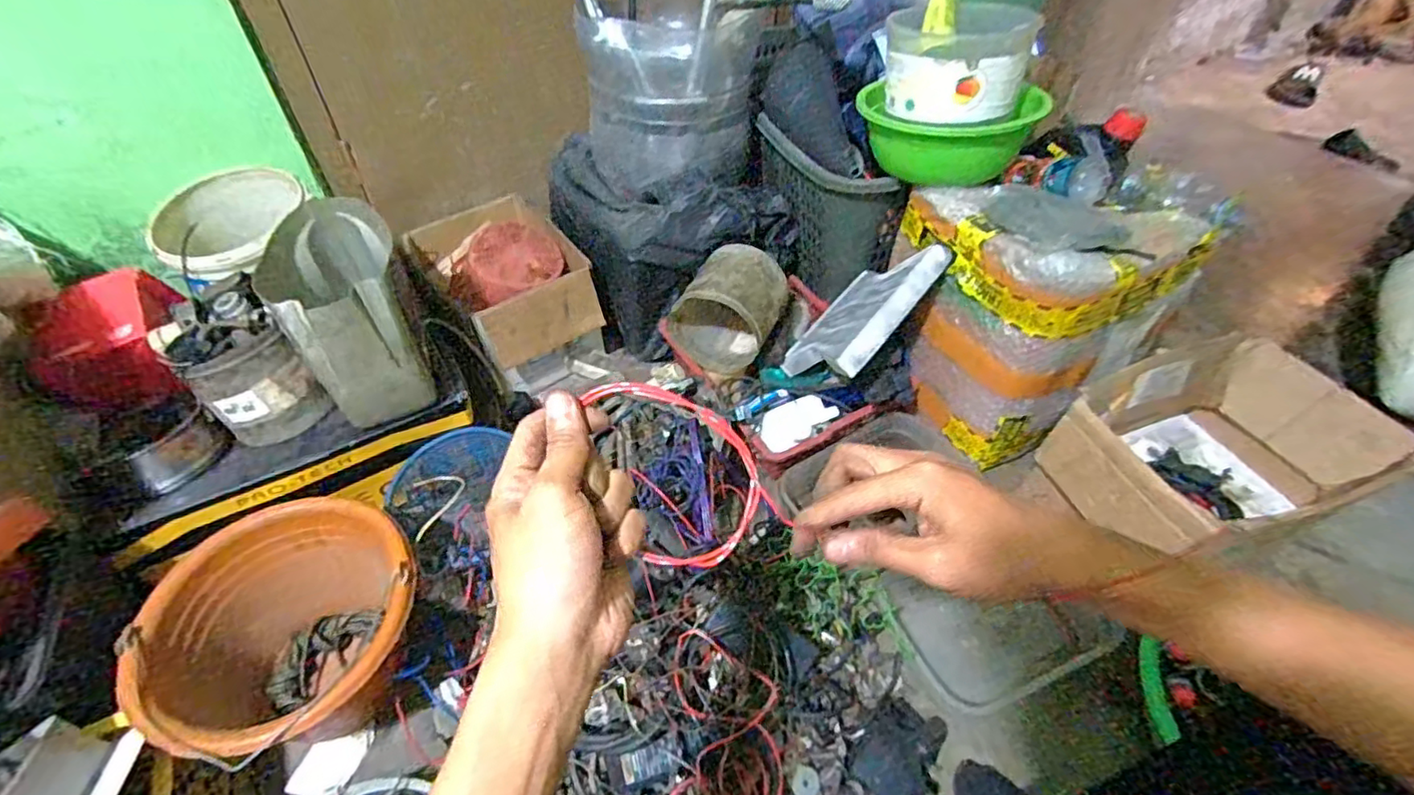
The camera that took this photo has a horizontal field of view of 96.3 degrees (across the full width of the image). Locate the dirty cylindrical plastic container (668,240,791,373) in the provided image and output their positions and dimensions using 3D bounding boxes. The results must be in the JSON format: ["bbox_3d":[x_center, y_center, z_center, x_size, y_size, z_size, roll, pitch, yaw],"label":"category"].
[{"bbox_3d":[0.030,-0.132,0.957,0.160,0.162,0.120,16,50,15],"label":"dirty cylindrical plastic container"}]

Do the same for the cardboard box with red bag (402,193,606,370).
[{"bbox_3d":[-0.323,-0.195,1.026,0.215,0.113,0.289,-27,53,-22],"label":"cardboard box with red bag"}]

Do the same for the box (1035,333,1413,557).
[{"bbox_3d":[0.612,0.075,0.786,0.335,0.154,0.228,-20,50,-17],"label":"box"}]

